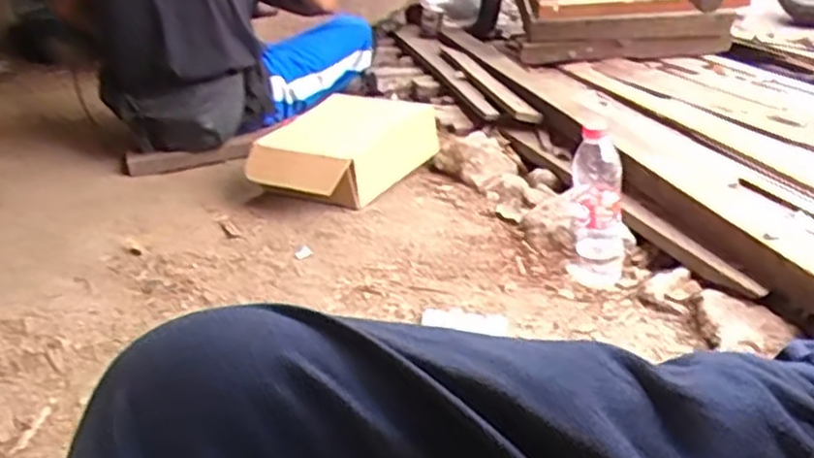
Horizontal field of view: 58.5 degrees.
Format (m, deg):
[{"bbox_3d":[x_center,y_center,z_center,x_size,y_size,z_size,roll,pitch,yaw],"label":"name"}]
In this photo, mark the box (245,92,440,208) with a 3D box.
[{"bbox_3d":[-0.120,-0.148,1.412,0.212,0.144,0.373,12,29,29],"label":"box"}]

